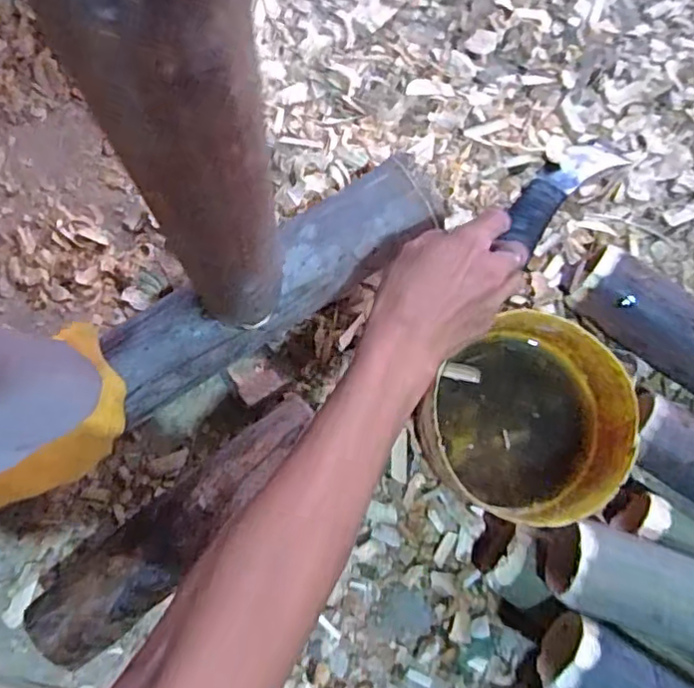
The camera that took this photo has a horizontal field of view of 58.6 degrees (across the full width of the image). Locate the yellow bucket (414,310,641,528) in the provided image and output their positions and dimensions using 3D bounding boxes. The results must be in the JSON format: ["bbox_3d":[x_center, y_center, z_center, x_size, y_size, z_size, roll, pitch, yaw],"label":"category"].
[{"bbox_3d":[0.141,0.060,0.497,0.145,0.084,0.148,0,79,0],"label":"yellow bucket"}]

